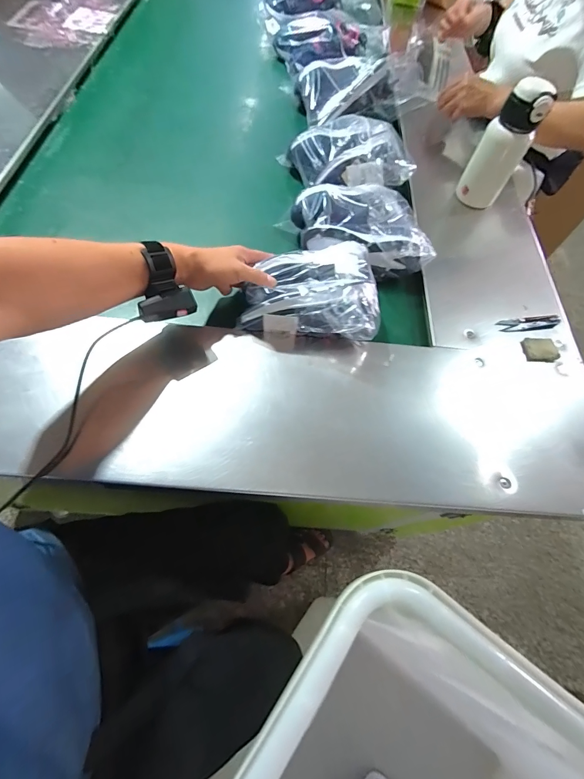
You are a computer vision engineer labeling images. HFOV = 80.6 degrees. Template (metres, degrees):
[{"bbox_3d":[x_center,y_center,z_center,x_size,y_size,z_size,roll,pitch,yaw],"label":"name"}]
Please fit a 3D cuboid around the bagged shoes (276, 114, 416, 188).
[{"bbox_3d":[0.123,-0.484,0.718,0.221,0.079,0.193,-16,66,-13],"label":"bagged shoes"}]

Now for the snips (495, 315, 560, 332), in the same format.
[{"bbox_3d":[0.397,-0.111,0.579,0.105,0.012,0.023,-4,64,-7],"label":"snips"}]

